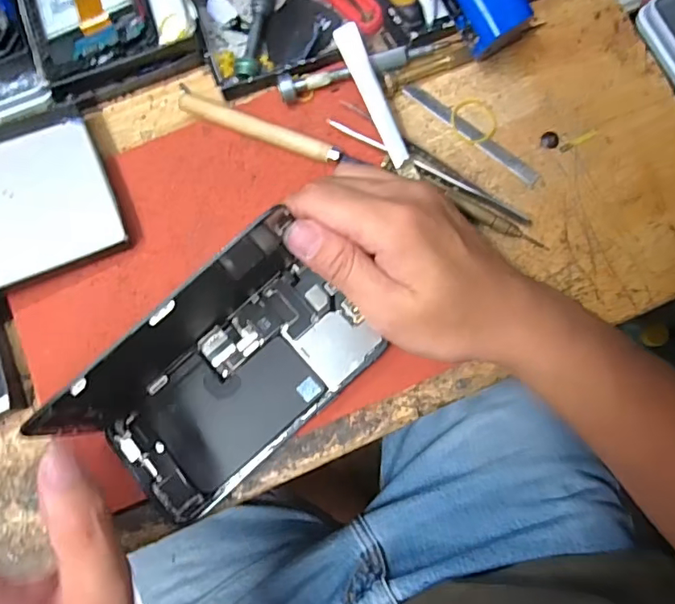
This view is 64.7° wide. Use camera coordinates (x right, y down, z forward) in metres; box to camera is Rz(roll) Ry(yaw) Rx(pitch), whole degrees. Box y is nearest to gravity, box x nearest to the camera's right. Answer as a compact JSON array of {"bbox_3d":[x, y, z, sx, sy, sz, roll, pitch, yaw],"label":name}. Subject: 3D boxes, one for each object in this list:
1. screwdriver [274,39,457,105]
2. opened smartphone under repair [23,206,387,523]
[{"bbox_3d":[0.020,-0.146,0.327,0.115,0.012,0.013,-19,82,0],"label":"screwdriver"},{"bbox_3d":[-0.064,0.038,0.273,0.144,0.074,0.103,-42,89,-3],"label":"opened smartphone under repair"}]

